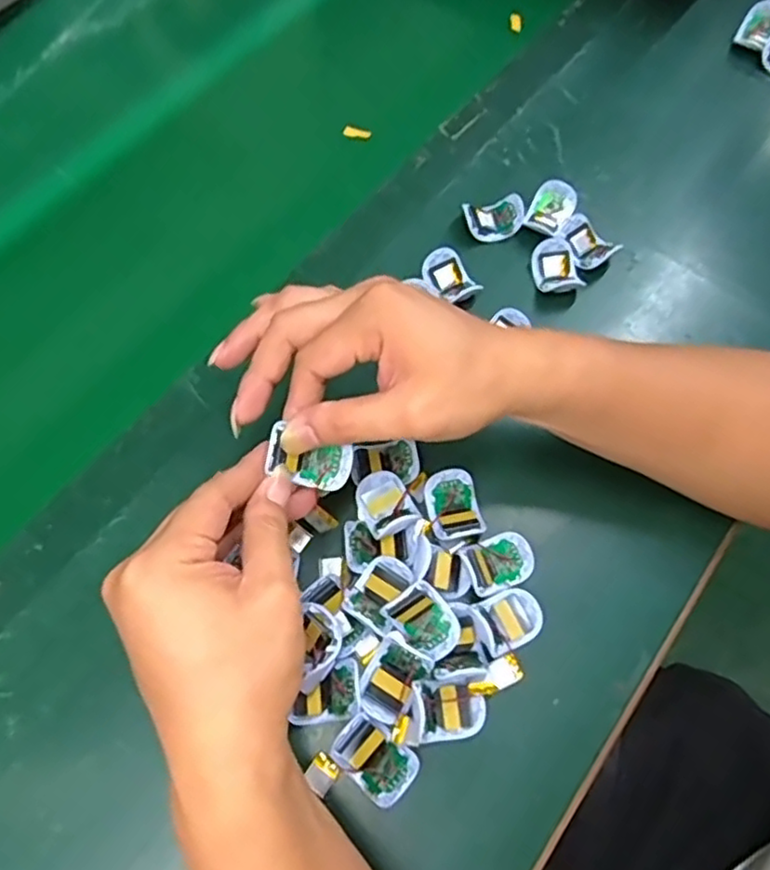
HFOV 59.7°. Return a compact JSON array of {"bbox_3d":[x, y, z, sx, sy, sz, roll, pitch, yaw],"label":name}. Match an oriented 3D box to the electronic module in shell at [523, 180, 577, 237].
[{"bbox_3d":[0.121,-0.165,0.495,0.031,0.018,0.041,23,67,8],"label":"electronic module in shell"}]

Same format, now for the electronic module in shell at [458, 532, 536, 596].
[{"bbox_3d":[0.065,0.072,0.384,0.042,0.014,0.030,-16,67,-9],"label":"electronic module in shell"}]

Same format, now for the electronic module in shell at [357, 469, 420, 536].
[{"bbox_3d":[0.001,0.039,0.396,0.030,0.016,0.040,-24,69,-12],"label":"electronic module in shell"}]

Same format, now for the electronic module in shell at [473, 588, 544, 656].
[{"bbox_3d":[0.070,0.103,0.376,0.037,0.010,0.029,-23,69,-11],"label":"electronic module in shell"}]

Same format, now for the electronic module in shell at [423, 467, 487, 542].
[{"bbox_3d":[0.041,0.041,0.402,0.030,0.008,0.043,-10,67,-6],"label":"electronic module in shell"}]

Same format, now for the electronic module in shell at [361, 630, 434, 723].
[{"bbox_3d":[0.005,0.130,0.356,0.027,0.011,0.041,31,69,12],"label":"electronic module in shell"}]

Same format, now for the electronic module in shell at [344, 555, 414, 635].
[{"bbox_3d":[-0.002,0.088,0.377,0.030,0.009,0.038,32,69,12],"label":"electronic module in shell"}]

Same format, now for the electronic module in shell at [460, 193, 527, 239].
[{"bbox_3d":[0.080,-0.161,0.491,0.041,0.018,0.027,-11,67,-6],"label":"electronic module in shell"}]

